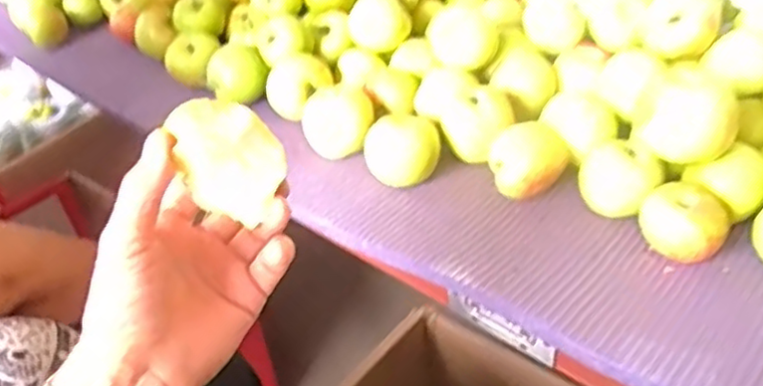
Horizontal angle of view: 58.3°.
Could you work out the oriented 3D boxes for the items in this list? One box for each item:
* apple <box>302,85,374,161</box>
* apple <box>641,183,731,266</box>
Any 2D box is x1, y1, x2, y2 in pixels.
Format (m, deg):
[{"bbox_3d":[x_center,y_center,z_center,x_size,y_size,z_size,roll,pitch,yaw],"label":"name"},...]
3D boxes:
[{"bbox_3d":[-0.042,-0.073,0.658,0.066,0.052,0.061,-9,41,-6],"label":"apple"},{"bbox_3d":[0.226,0.025,0.516,0.062,0.050,0.058,19,45,24],"label":"apple"}]

